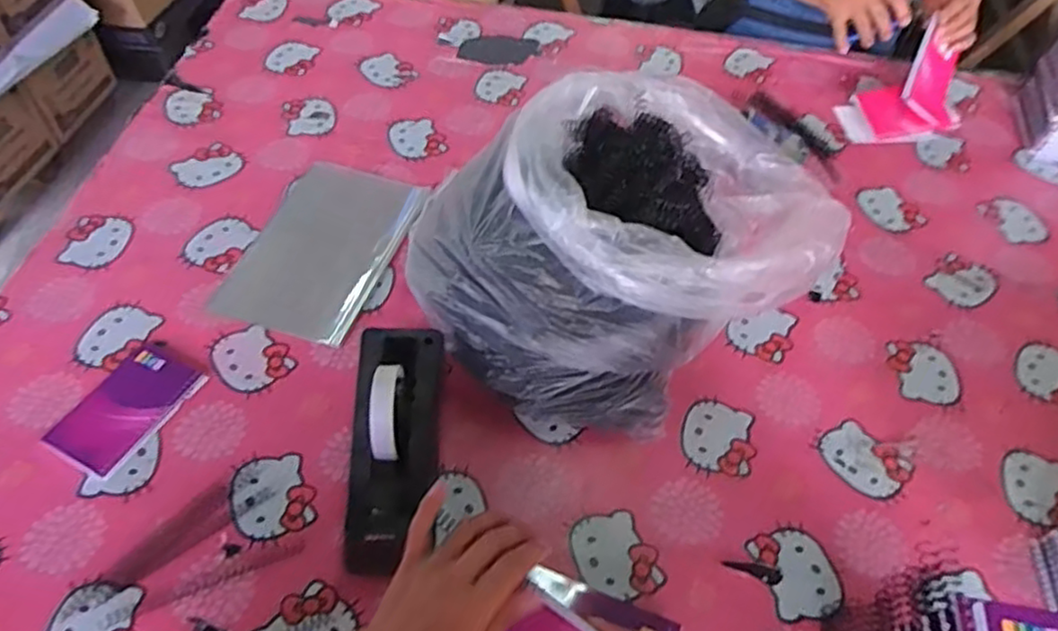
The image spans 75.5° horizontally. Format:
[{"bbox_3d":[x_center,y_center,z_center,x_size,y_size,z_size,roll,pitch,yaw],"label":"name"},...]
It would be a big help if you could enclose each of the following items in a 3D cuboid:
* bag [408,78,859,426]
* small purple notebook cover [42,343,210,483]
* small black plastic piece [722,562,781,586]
[{"bbox_3d":[0.103,-0.065,0.691,0.391,0.215,0.284,-28,60,-21],"label":"bag"},{"bbox_3d":[-0.395,0.091,0.672,0.082,0.008,0.130,25,57,15],"label":"small purple notebook cover"},{"bbox_3d":[0.199,0.227,0.608,0.051,0.004,0.016,9,54,4],"label":"small black plastic piece"}]

